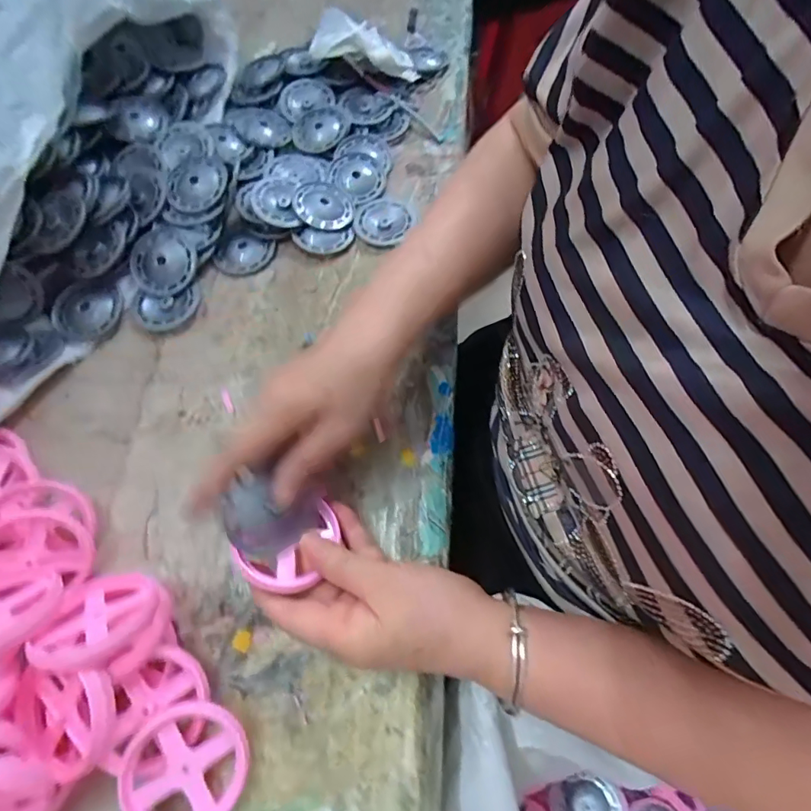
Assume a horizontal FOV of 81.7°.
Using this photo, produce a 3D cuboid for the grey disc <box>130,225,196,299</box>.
[{"bbox_3d":[-0.211,-0.125,0.410,0.054,0.010,0.055,0,93,4],"label":"grey disc"}]

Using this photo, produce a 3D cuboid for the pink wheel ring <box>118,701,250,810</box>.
[{"bbox_3d":[-0.121,0.201,0.259,0.062,0.012,0.064,3,75,-13],"label":"pink wheel ring"}]

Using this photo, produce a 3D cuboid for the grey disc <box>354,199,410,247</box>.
[{"bbox_3d":[-0.022,-0.172,0.437,0.052,0.004,0.053,0,65,0],"label":"grey disc"}]

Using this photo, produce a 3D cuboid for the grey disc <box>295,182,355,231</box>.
[{"bbox_3d":[-0.075,-0.187,0.436,0.052,0.007,0.053,7,65,-16],"label":"grey disc"}]

